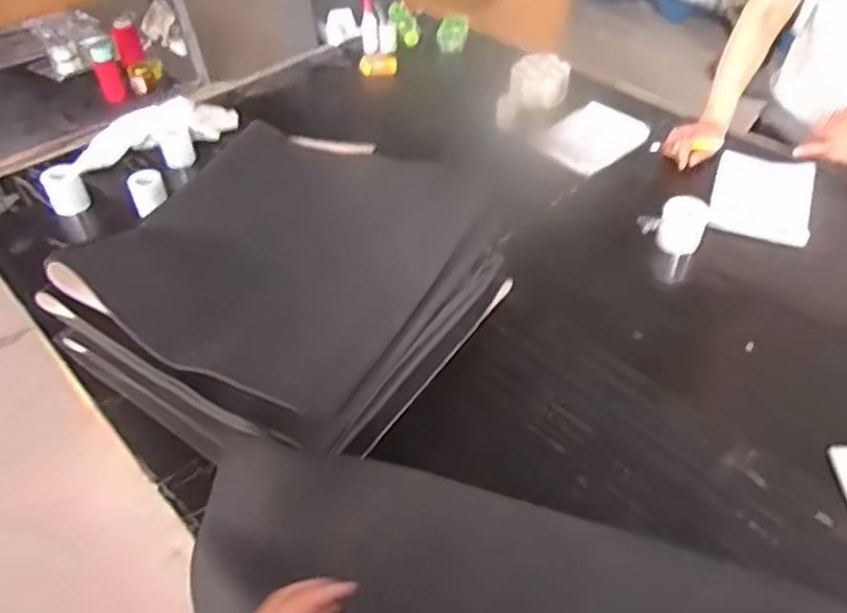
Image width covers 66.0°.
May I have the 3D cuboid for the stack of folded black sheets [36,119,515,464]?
[{"bbox_3d":[-0.201,-0.040,0.930,0.504,0.163,0.492,25,52,24],"label":"stack of folded black sheets"}]

